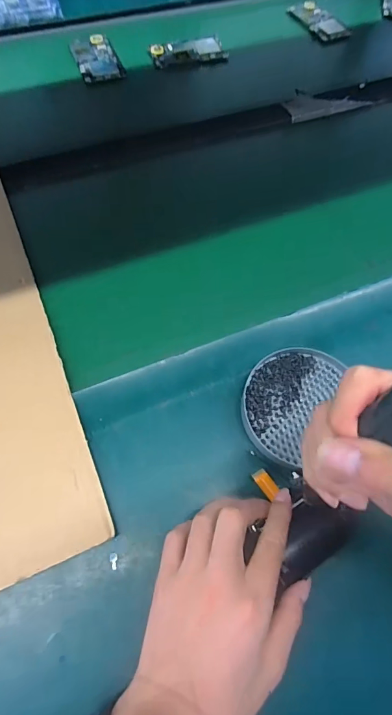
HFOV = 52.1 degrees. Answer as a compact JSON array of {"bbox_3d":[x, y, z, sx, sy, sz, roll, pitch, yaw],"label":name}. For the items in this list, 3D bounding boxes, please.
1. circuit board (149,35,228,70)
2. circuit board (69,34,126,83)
[{"bbox_3d":[-0.011,-0.507,0.663,0.126,0.010,0.061,-11,64,-10],"label":"circuit board"},{"bbox_3d":[-0.159,-0.481,0.642,0.065,0.007,0.112,-17,65,-13],"label":"circuit board"}]

